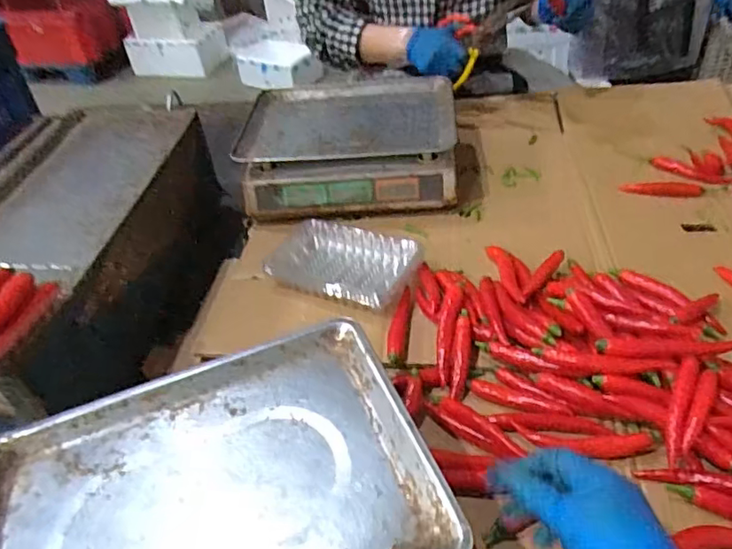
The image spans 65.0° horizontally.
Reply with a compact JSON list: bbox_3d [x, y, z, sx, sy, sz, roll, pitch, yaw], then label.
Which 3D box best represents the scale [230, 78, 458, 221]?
[{"bbox_3d":[-0.025,-0.215,0.950,0.320,0.108,0.320,-2,42,6],"label":"scale"}]

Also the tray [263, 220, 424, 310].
[{"bbox_3d":[-0.031,-0.019,0.757,0.200,0.036,0.110,18,48,26],"label":"tray"}]

